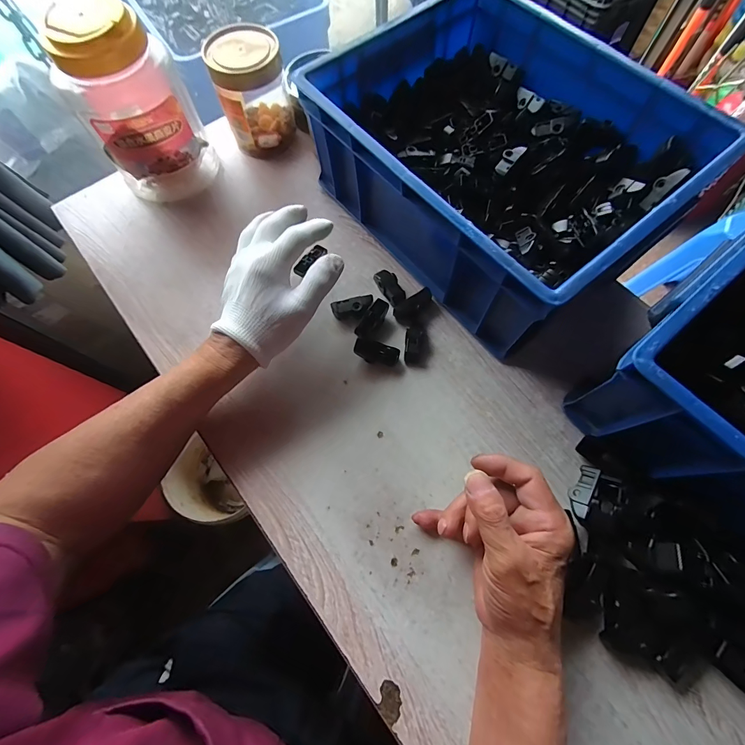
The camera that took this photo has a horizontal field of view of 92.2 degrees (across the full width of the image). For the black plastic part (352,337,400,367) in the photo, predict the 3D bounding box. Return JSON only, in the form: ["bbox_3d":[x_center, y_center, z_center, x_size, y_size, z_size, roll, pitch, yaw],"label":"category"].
[{"bbox_3d":[0.005,-0.021,0.378,0.047,0.013,0.021,18,72,7],"label":"black plastic part"}]

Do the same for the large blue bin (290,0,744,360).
[{"bbox_3d":[0.127,-0.222,0.386,0.258,0.129,0.330,-37,74,-11],"label":"large blue bin"}]

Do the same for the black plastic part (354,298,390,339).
[{"bbox_3d":[0.001,-0.056,0.386,0.020,0.012,0.046,35,75,12],"label":"black plastic part"}]

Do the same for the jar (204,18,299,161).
[{"bbox_3d":[-0.146,-0.341,0.446,0.086,0.112,0.078,-18,71,-5],"label":"jar"}]

